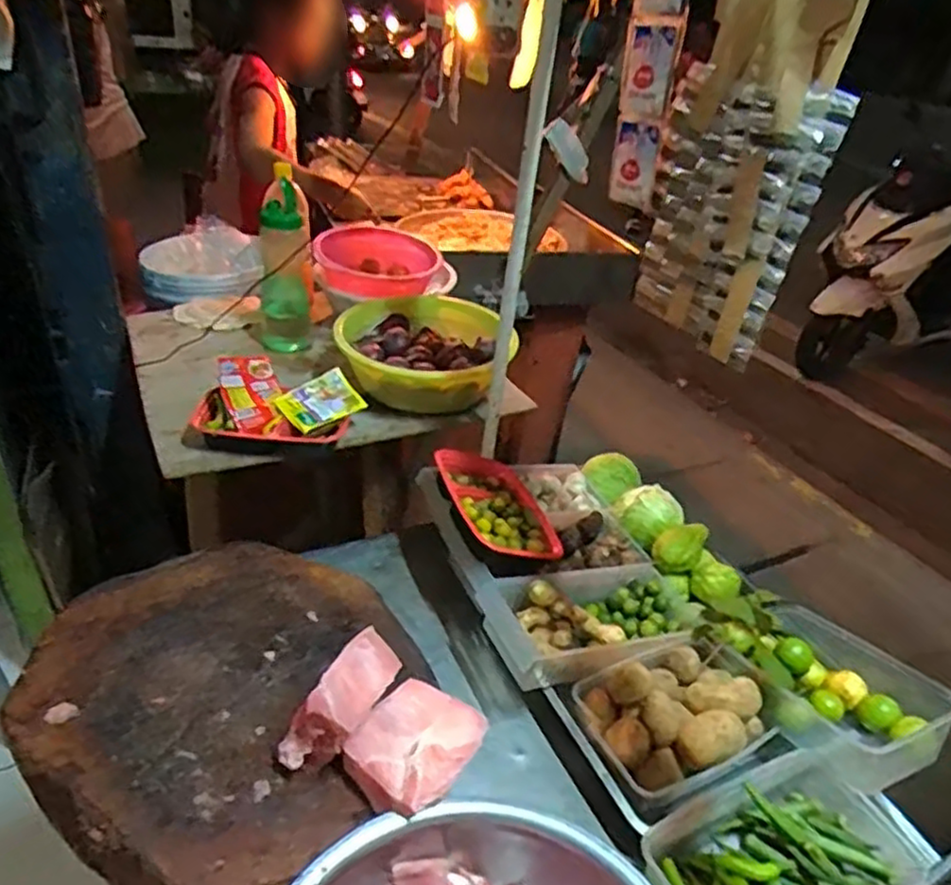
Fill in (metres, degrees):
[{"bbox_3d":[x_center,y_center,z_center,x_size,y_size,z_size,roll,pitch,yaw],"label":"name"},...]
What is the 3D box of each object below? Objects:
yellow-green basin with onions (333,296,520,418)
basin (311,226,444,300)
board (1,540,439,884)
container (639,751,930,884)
[{"bbox_3d":[-0.087,-0.151,1.210,0.286,0.090,0.260,-1,35,-10],"label":"yellow-green basin with onions"},{"bbox_3d":[-0.185,-0.351,1.390,0.233,0.067,0.248,5,35,0],"label":"basin"},{"bbox_3d":[-0.266,0.279,0.793,0.408,0.086,0.394,25,39,26],"label":"board"},{"bbox_3d":[0.301,0.435,0.725,0.271,0.065,0.161,-14,39,-26],"label":"container"}]

